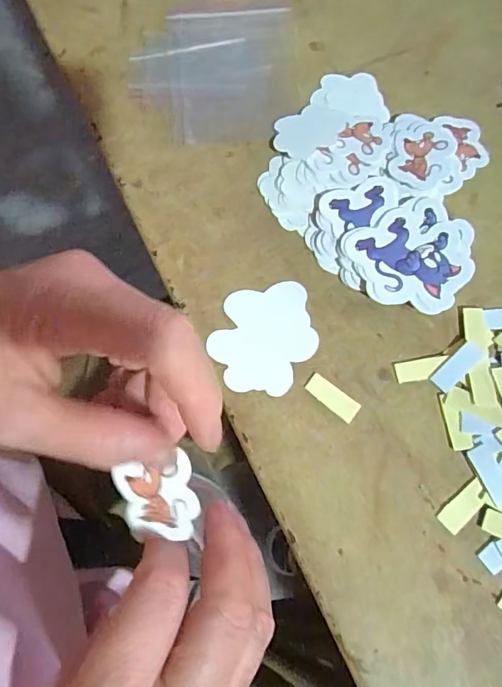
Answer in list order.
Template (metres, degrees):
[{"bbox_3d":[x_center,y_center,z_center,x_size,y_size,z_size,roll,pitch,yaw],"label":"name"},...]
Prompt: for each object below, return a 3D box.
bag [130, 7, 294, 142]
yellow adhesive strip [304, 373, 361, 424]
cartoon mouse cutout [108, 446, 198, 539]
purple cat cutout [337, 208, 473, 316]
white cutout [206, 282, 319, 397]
[{"bbox_3d":[-0.024,-0.163,0.294,0.094,0.006,0.095,0,75,0],"label":"bag"},{"bbox_3d":[0.041,0.027,0.246,0.029,0.004,0.011,38,78,9],"label":"yellow adhesive strip"},{"bbox_3d":[-0.037,0.062,0.195,0.033,0.004,0.035,-12,100,16],"label":"cartoon mouse cutout"},{"bbox_3d":[0.082,-0.044,0.256,0.066,0.004,0.051,12,76,2],"label":"purple cat cutout"},{"bbox_3d":[0.007,-0.004,0.254,0.051,0.004,0.062,23,76,6],"label":"white cutout"}]

